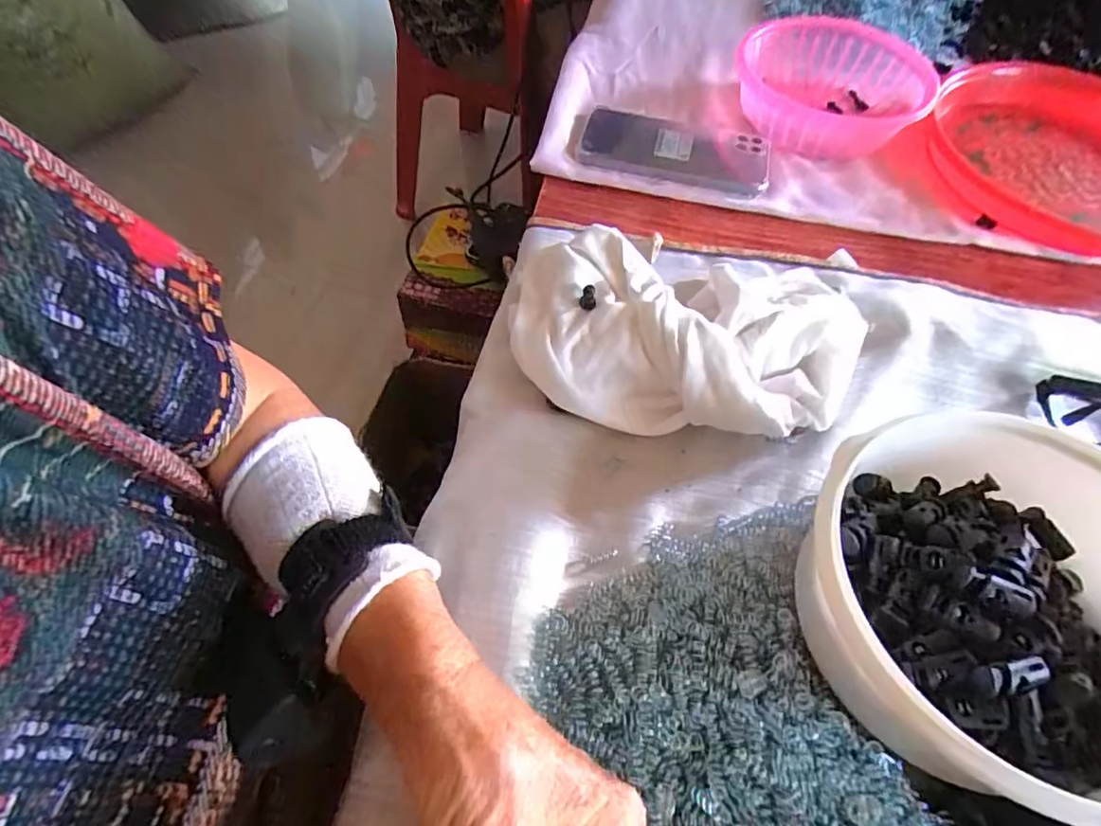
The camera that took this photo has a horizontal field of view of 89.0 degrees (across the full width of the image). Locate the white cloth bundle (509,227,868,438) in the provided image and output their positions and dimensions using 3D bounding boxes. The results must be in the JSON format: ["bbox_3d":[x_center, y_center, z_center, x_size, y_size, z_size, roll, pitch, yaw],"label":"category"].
[{"bbox_3d":[0.078,-0.047,0.359,0.219,0.073,0.130,14,59,4],"label":"white cloth bundle"}]

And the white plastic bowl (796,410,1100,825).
[{"bbox_3d":[0.197,0.090,0.254,0.171,0.087,0.161,2,59,-3],"label":"white plastic bowl"}]

